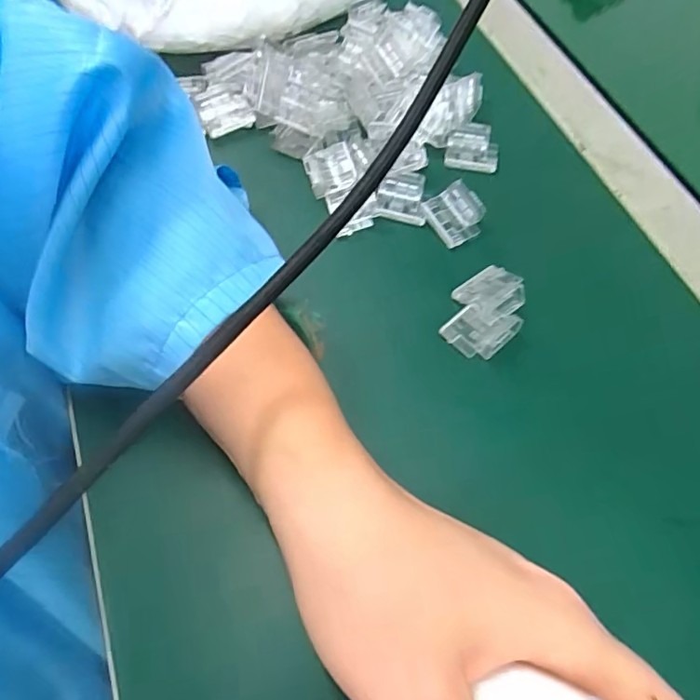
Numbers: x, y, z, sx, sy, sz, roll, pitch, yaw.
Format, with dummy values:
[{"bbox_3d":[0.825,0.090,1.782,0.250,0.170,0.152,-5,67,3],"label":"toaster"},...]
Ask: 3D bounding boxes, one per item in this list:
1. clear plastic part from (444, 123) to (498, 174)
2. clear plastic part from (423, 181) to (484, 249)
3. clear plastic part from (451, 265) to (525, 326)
[{"bbox_3d":[0.070,-0.115,0.306,0.029,0.011,0.027,11,62,4],"label":"clear plastic part"},{"bbox_3d":[0.055,-0.071,0.281,0.026,0.012,0.028,-27,66,-15],"label":"clear plastic part"},{"bbox_3d":[0.068,-0.027,0.260,0.028,0.007,0.027,-38,69,-19],"label":"clear plastic part"}]

